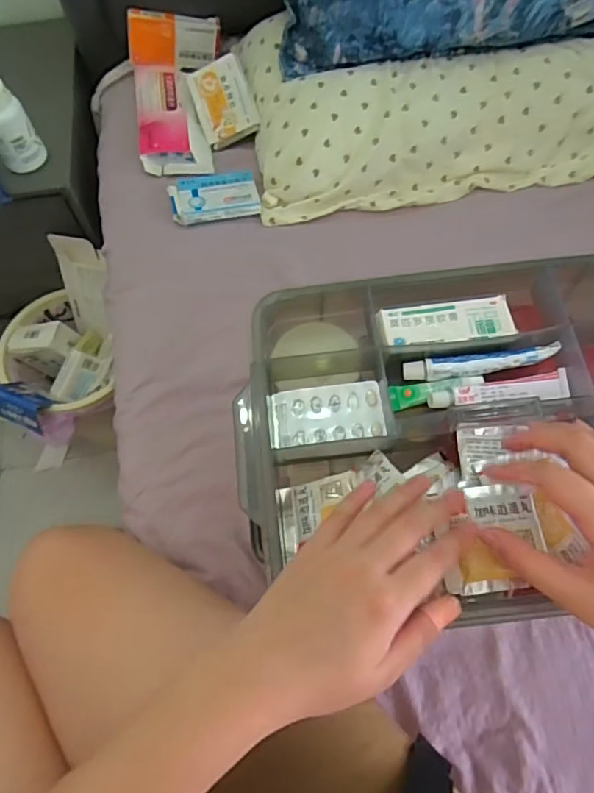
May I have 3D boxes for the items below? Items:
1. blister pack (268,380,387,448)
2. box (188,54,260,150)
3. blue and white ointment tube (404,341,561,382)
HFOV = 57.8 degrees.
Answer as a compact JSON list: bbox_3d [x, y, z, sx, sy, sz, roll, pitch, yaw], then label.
[{"bbox_3d":[0.023,0.015,0.423,0.089,0.011,0.046,-6,63,-2],"label":"blister pack"},{"bbox_3d":[-0.101,-0.408,0.748,0.076,0.014,0.101,-17,103,18],"label":"box"},{"bbox_3d":[0.145,-0.026,0.423,0.117,0.018,0.018,-3,63,-1],"label":"blue and white ointment tube"}]

